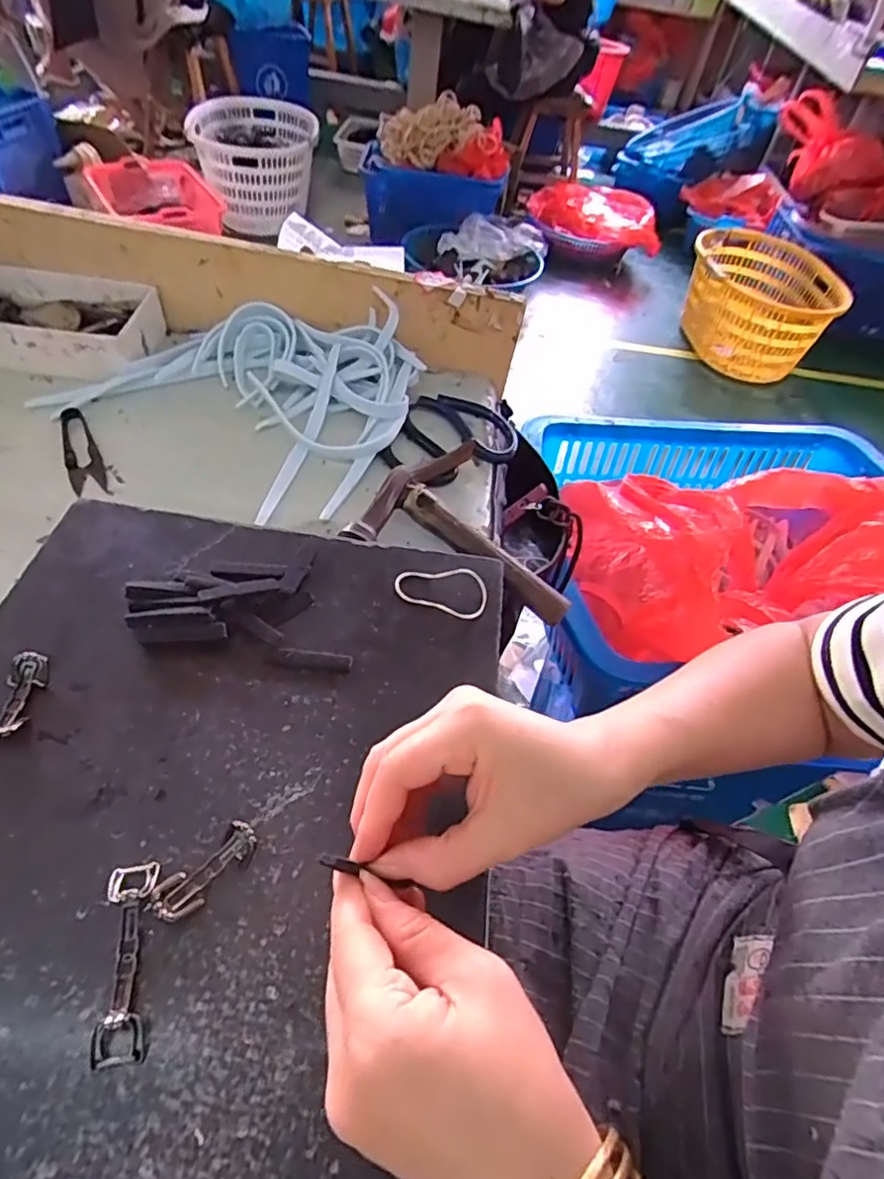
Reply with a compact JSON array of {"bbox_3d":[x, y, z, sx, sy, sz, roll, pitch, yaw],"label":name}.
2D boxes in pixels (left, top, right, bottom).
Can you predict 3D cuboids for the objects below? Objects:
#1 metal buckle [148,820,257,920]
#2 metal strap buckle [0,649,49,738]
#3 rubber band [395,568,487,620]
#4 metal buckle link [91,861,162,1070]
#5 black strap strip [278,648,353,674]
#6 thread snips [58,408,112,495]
[{"bbox_3d":[-0.108,0.129,0.275,0.019,0.008,0.050,41,57,22],"label":"metal buckle"},{"bbox_3d":[-0.224,0.056,0.316,0.018,0.011,0.049,11,51,0],"label":"metal strap buckle"},{"bbox_3d":[0.001,-0.002,0.397,0.060,0.008,0.037,21,59,11],"label":"rubber band"},{"bbox_3d":[-0.133,0.153,0.252,0.019,0.008,0.074,-4,52,-12],"label":"metal buckle link"},{"bbox_3d":[-0.075,0.041,0.353,0.042,0.004,0.011,9,51,-2],"label":"black strap strip"},{"bbox_3d":[-0.291,-0.113,0.482,0.025,0.012,0.101,-20,57,-23],"label":"thread snips"}]

